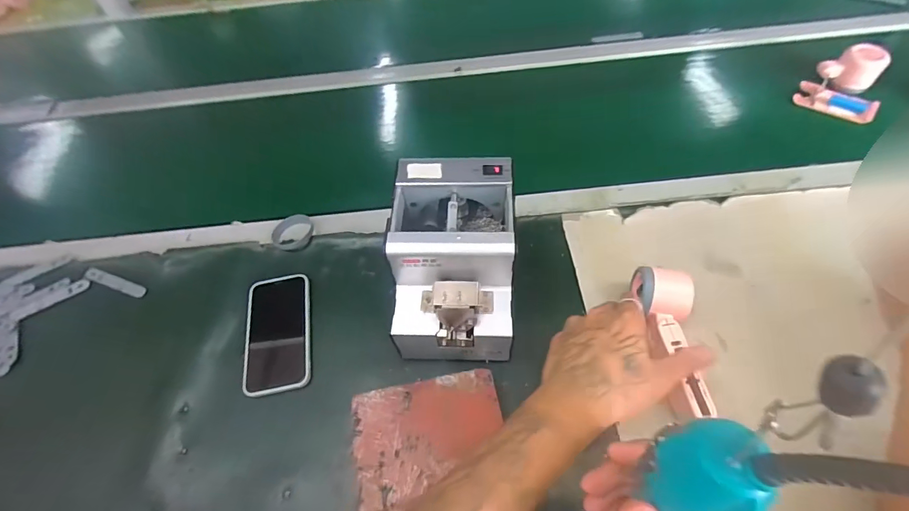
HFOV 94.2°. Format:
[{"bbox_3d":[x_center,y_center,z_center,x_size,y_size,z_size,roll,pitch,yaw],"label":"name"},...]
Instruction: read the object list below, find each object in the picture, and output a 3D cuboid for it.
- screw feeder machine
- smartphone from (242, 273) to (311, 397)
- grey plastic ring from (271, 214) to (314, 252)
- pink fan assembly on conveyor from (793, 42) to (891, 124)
[{"bbox_3d":[0.003,0.011,0.464,0.123,0.143,0.177,1,59,5],"label":"screw feeder machine"},{"bbox_3d":[-0.211,0.091,0.508,0.072,0.013,0.146,-11,58,-2],"label":"smartphone"},{"bbox_3d":[-0.220,-0.031,0.579,0.057,0.019,0.047,-25,60,-10],"label":"grey plastic ring"},{"bbox_3d":[0.606,-0.273,0.655,0.102,0.051,0.118,27,63,21],"label":"pink fan assembly on conveyor"}]

